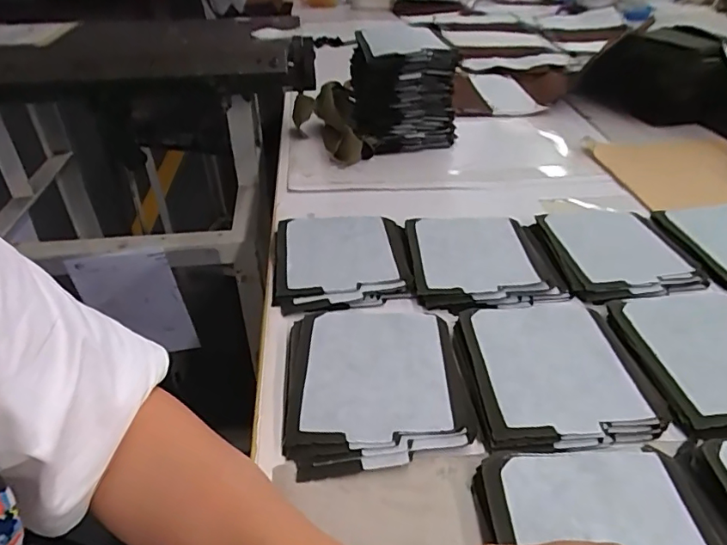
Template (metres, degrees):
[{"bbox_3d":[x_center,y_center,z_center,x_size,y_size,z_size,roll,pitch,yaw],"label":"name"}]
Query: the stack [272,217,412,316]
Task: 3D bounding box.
[{"bbox_3d":[-0.023,-0.016,0.528,0.136,0.015,0.154,-1,37,0],"label":"stack"}]

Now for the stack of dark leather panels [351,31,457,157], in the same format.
[{"bbox_3d":[0.057,-0.234,0.722,0.147,0.140,0.101,2,37,5],"label":"stack of dark leather panels"}]

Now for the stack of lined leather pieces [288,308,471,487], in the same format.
[{"bbox_3d":[0.010,0.082,0.404,0.136,0.012,0.158,-3,37,-3],"label":"stack of lined leather pieces"}]

